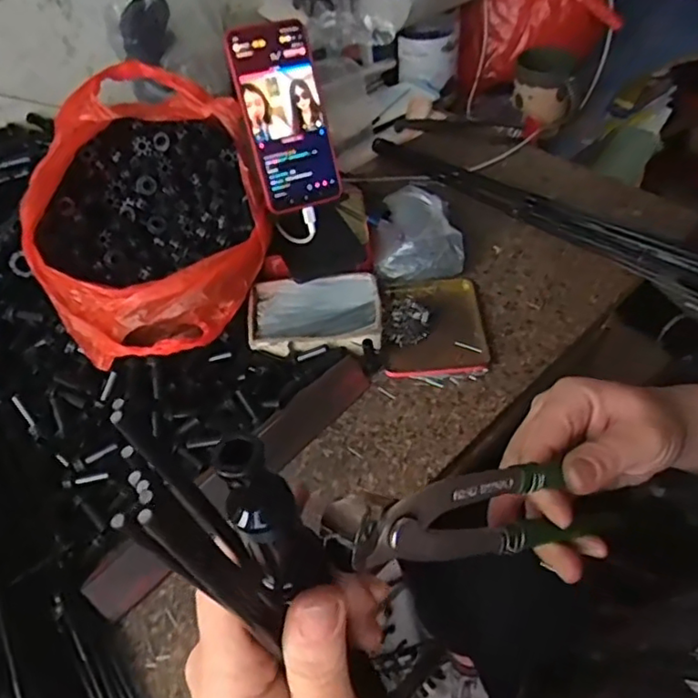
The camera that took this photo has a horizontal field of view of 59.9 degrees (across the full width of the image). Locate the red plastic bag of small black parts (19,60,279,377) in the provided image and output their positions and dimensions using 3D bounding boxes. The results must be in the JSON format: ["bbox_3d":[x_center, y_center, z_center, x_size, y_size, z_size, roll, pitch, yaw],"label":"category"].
[{"bbox_3d":[-0.188,-0.121,0.573,0.224,0.159,0.239,-32,54,-19],"label":"red plastic bag of small black parts"}]

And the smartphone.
[{"bbox_3d":[-0.060,-0.214,0.566,0.080,0.161,0.015,-18,19,-9],"label":"smartphone"}]

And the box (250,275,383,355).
[{"bbox_3d":[-0.034,-0.033,0.602,0.125,0.023,0.089,-7,50,1],"label":"box"}]

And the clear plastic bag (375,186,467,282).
[{"bbox_3d":[0.075,-0.127,0.664,0.092,0.047,0.114,-2,50,5],"label":"clear plastic bag"}]

